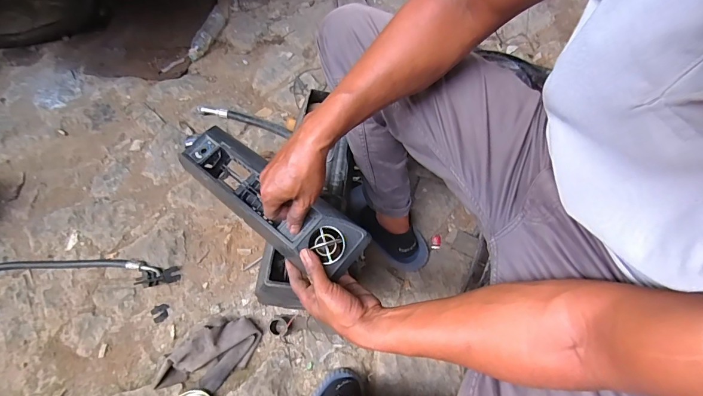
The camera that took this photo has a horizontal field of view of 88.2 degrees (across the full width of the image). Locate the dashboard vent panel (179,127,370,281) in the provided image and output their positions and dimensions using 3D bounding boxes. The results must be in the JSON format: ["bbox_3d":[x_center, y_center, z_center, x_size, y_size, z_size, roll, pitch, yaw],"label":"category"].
[{"bbox_3d":[-0.138,-0.005,0.567,0.354,0.063,0.097,35,69,27],"label":"dashboard vent panel"}]

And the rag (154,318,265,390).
[{"bbox_3d":[-0.293,0.328,0.746,0.210,0.055,0.107,-36,66,-15],"label":"rag"}]

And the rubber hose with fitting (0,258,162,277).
[{"bbox_3d":[-0.697,0.168,0.873,0.489,0.025,0.052,-2,62,2],"label":"rubber hose with fitting"}]

